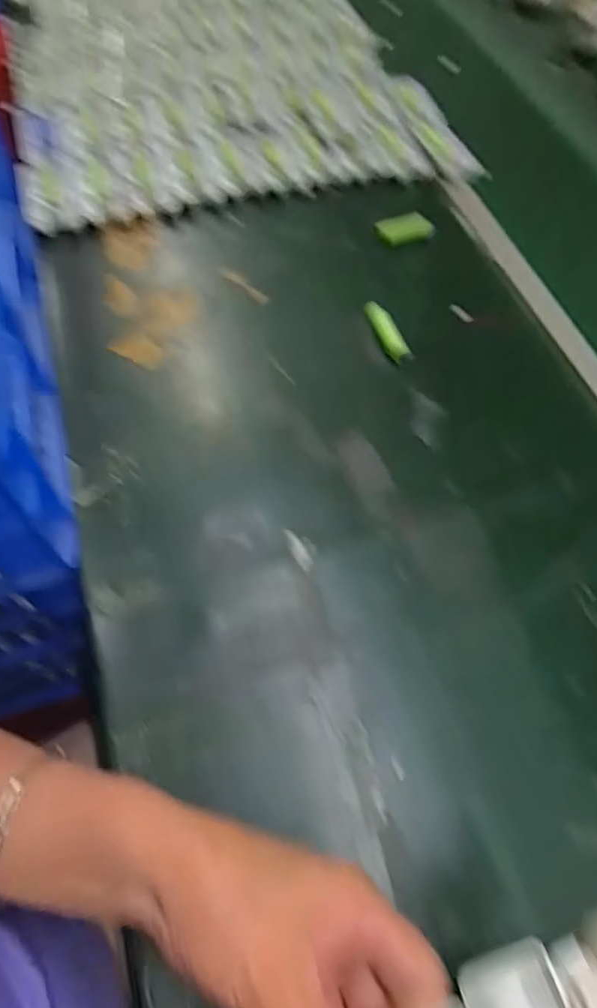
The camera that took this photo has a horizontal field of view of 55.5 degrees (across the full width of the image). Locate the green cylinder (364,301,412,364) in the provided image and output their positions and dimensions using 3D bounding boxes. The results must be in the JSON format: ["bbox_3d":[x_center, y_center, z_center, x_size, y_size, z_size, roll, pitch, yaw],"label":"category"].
[{"bbox_3d":[0.070,-0.142,0.462,0.019,0.019,0.060,-24,66,-17],"label":"green cylinder"}]

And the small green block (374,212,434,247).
[{"bbox_3d":[0.099,-0.260,0.536,0.057,0.010,0.028,-17,64,-14],"label":"small green block"}]

